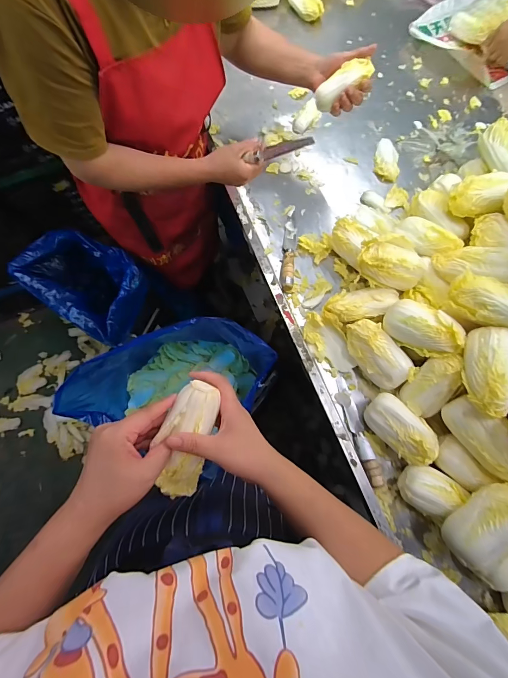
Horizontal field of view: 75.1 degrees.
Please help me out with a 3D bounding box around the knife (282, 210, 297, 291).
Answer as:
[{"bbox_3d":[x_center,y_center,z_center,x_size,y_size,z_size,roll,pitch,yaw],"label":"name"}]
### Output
[{"bbox_3d":[0.078,-0.199,0.729,0.029,0.028,0.201,6,74,2],"label":"knife"}]

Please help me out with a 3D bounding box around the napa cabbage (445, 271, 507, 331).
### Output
[{"bbox_3d":[0.398,-0.053,0.543,0.139,0.056,0.074,33,76,9],"label":"napa cabbage"}]

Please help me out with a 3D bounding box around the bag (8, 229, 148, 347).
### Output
[{"bbox_3d":[-0.498,-0.140,1.086,0.386,0.331,0.234,36,77,10],"label":"bag"}]

